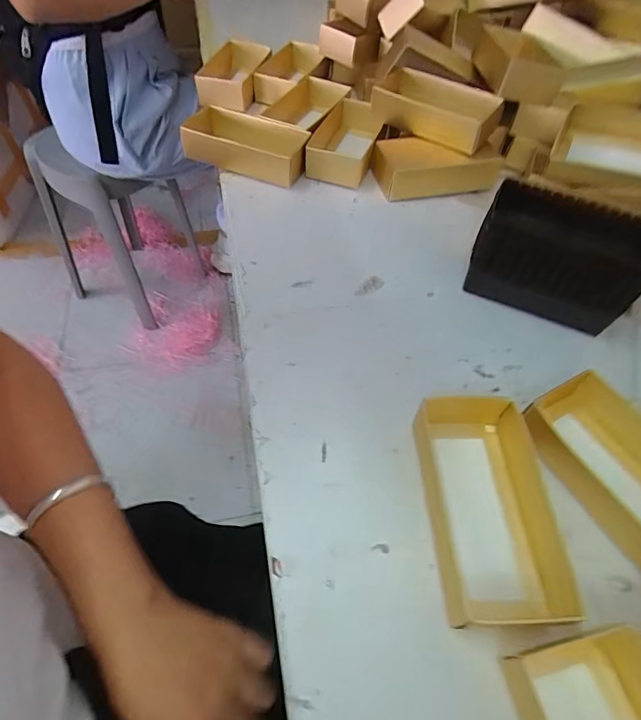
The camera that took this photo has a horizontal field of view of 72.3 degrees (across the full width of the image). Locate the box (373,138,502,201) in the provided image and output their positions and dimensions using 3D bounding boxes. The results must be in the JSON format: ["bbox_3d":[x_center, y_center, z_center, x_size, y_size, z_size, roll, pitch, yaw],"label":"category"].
[{"bbox_3d":[0.112,-0.193,0.433,0.111,0.035,0.059,-9,55,-11],"label":"box"}]

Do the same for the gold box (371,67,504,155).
[{"bbox_3d":[0.114,-0.250,0.441,0.126,0.036,0.066,36,59,20],"label":"gold box"}]

